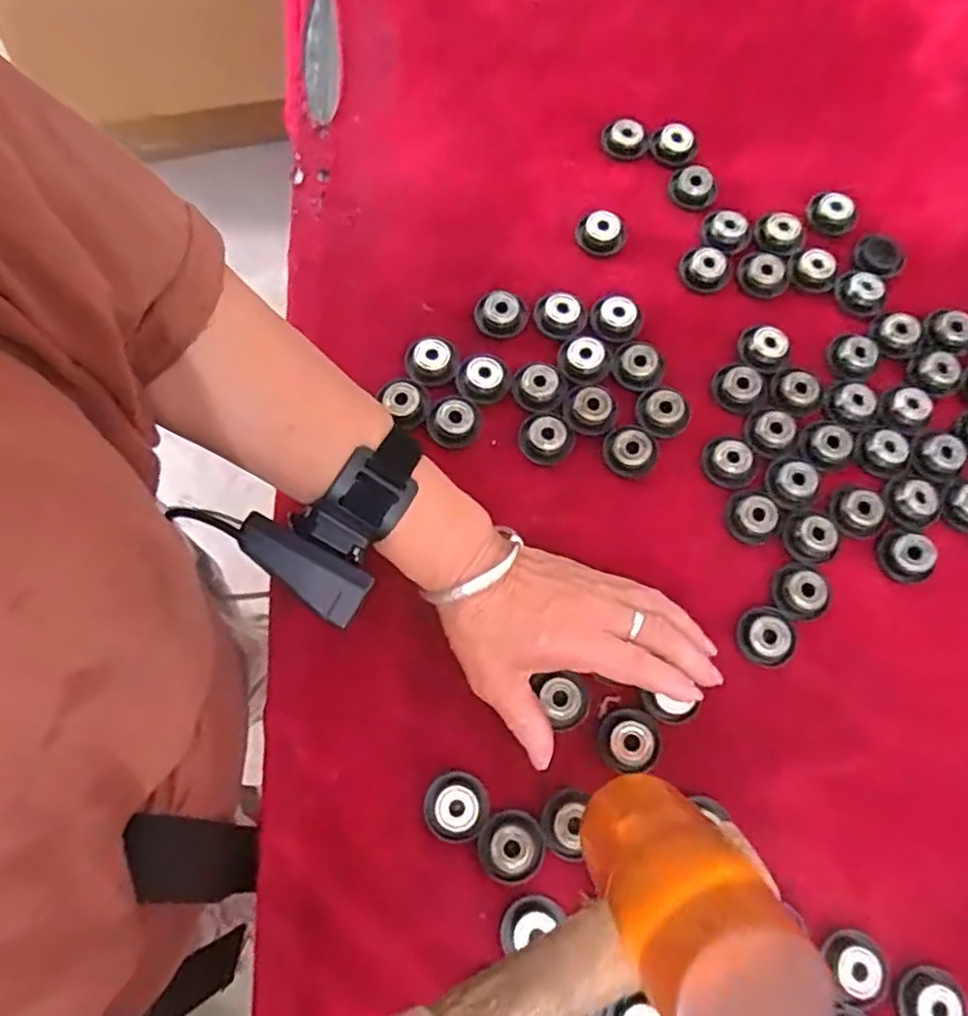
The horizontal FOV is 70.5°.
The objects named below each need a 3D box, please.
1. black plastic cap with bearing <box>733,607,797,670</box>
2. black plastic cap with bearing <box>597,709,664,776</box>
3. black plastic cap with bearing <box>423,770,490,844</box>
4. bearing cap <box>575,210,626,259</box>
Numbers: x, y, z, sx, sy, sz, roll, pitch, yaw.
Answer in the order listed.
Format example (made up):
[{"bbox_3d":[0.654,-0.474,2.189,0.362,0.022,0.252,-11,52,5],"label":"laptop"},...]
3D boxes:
[{"bbox_3d":[0.158,0.071,0.384,0.030,0.011,0.032,29,75,8],"label":"black plastic cap with bearing"},{"bbox_3d":[0.078,0.124,0.364,0.032,0.005,0.032,0,73,-1],"label":"black plastic cap with bearing"},{"bbox_3d":[-0.014,0.155,0.354,0.033,0.009,0.033,0,73,-1],"label":"black plastic cap with bearing"},{"bbox_3d":[0.078,-0.183,0.457,0.032,0.015,0.026,43,77,11],"label":"bearing cap"}]

